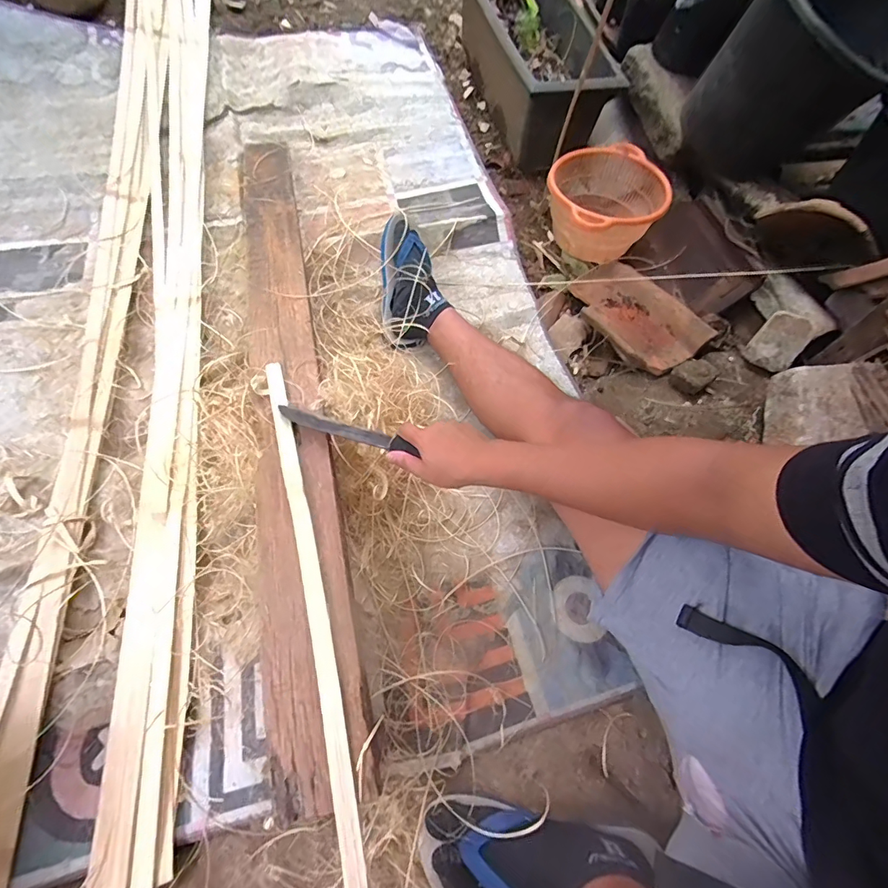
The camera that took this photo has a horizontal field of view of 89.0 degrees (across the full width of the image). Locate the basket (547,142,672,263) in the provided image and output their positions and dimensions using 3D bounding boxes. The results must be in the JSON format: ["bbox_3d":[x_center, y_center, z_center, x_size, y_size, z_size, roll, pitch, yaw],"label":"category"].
[{"bbox_3d":[0.343,-0.518,0.989,0.245,0.133,0.257,23,64,9],"label":"basket"}]

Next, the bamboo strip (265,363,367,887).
[{"bbox_3d":[-0.167,0.146,0.550,0.027,0.014,0.644,-15,62,-9],"label":"bamboo strip"}]

